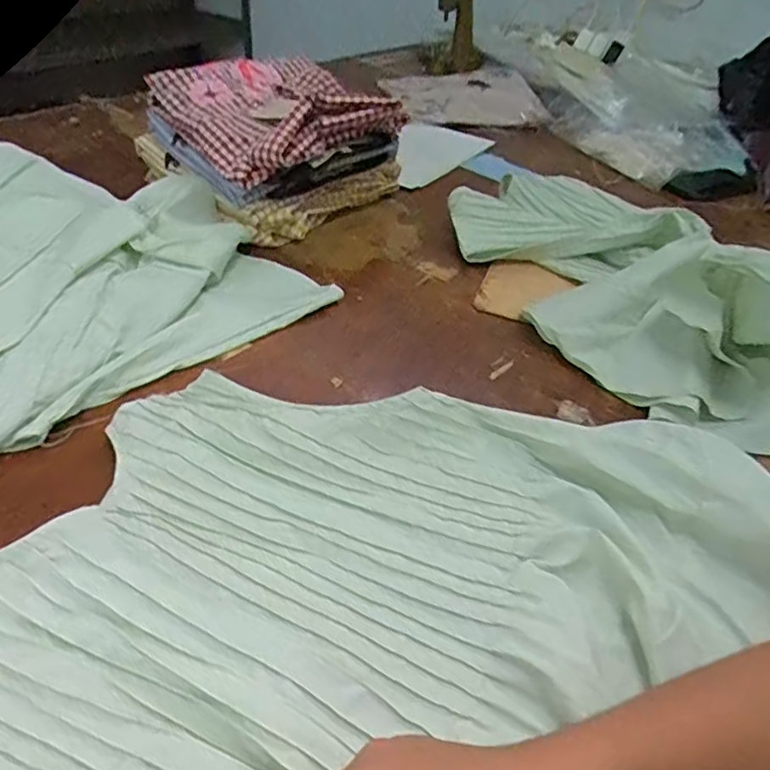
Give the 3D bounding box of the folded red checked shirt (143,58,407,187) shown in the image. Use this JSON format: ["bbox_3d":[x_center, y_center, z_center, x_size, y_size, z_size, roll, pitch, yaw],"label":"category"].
[{"bbox_3d":[-0.144,-0.371,0.780,0.250,0.058,0.263,-25,50,-30],"label":"folded red checked shirt"}]

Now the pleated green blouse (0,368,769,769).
[{"bbox_3d":[0.008,0.140,0.362,0.496,0.059,0.465,28,47,22],"label":"pleated green blouse"}]

